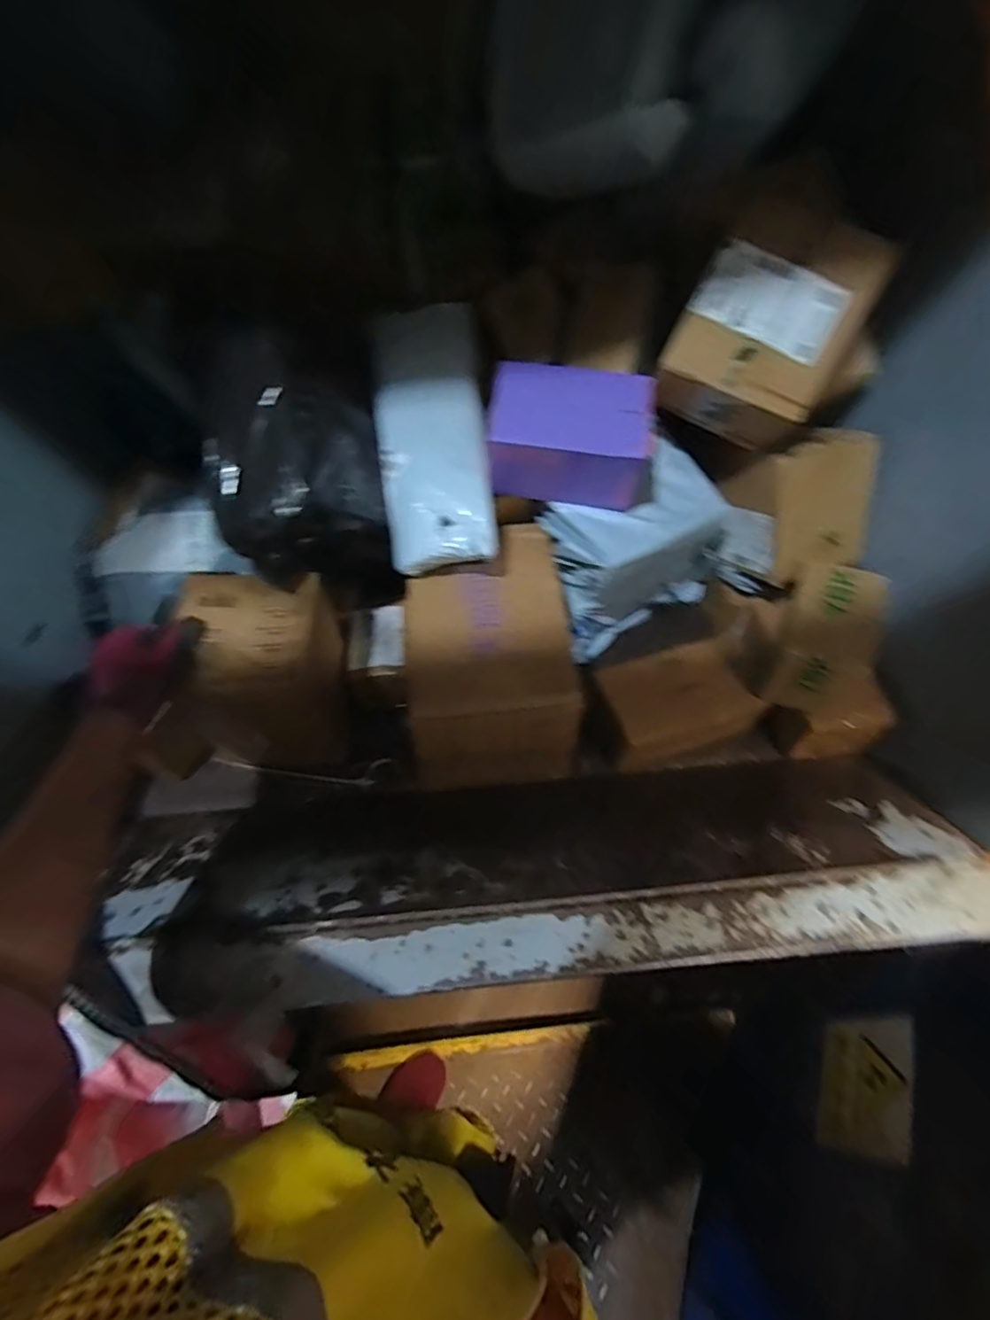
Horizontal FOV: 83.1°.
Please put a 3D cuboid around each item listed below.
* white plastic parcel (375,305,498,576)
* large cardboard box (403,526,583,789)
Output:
[{"bbox_3d":[-0.075,-0.266,0.656,0.124,0.055,0.329,-5,78,-4],"label":"white plastic parcel"},{"bbox_3d":[-0.009,-0.007,0.690,0.177,0.154,0.277,-4,55,-4],"label":"large cardboard box"}]

